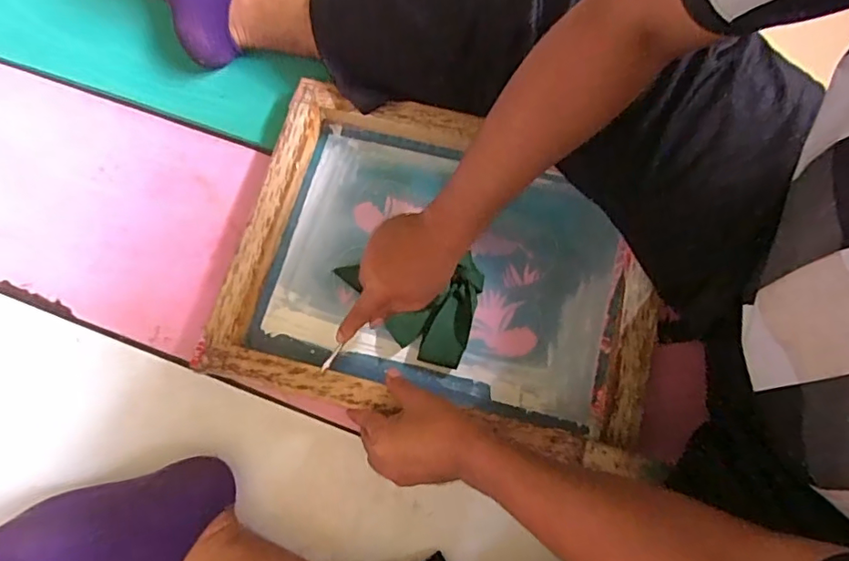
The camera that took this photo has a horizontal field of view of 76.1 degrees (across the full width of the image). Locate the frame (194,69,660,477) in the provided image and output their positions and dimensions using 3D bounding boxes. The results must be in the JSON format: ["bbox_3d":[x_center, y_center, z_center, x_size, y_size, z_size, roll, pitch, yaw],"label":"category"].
[{"bbox_3d":[0.019,-0.022,0.613,0.458,0.058,0.344,11,77,2],"label":"frame"}]

